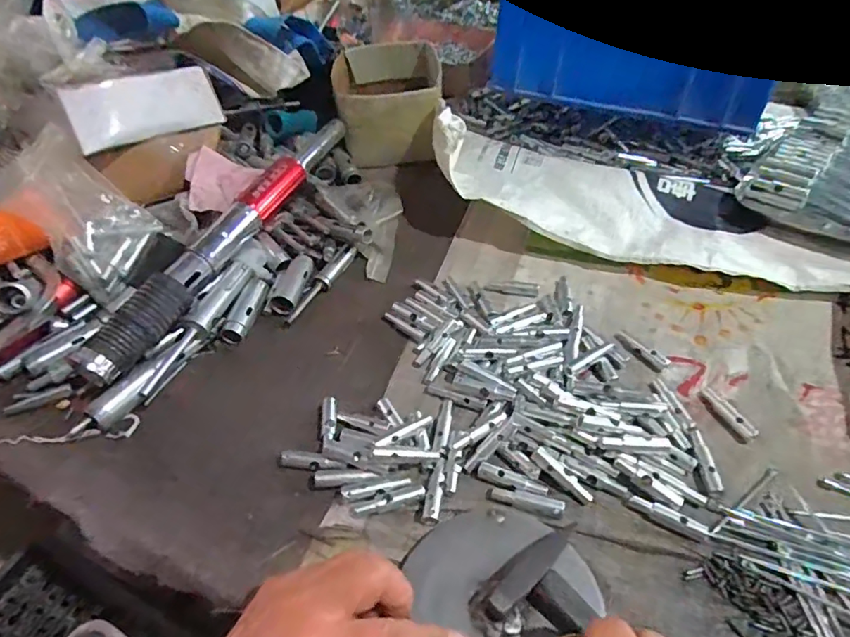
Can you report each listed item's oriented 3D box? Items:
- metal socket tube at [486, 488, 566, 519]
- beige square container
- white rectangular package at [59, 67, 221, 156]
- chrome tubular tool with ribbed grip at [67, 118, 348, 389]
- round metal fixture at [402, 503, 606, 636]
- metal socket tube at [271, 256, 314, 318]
[{"bbox_3d":[0.071,0.129,0.370,0.053,0.007,0.012,12,50,15],"label":"metal socket tube"},{"bbox_3d":[-0.047,-0.286,0.693,0.132,0.089,0.177,-5,48,0],"label":"beige square container"},{"bbox_3d":[-0.287,-0.219,0.542,0.024,0.057,0.163,22,39,23],"label":"white rectangular package"},{"bbox_3d":[-0.184,-0.090,0.525,0.032,0.041,0.382,18,52,20],"label":"chrome tubular tool with ribbed grip"},{"bbox_3d":[0.041,0.174,0.318,0.112,0.029,0.126,14,51,17],"label":"round metal fixture"},{"bbox_3d":[-0.132,-0.035,0.524,0.026,0.018,0.069,6,49,10],"label":"metal socket tube"}]

